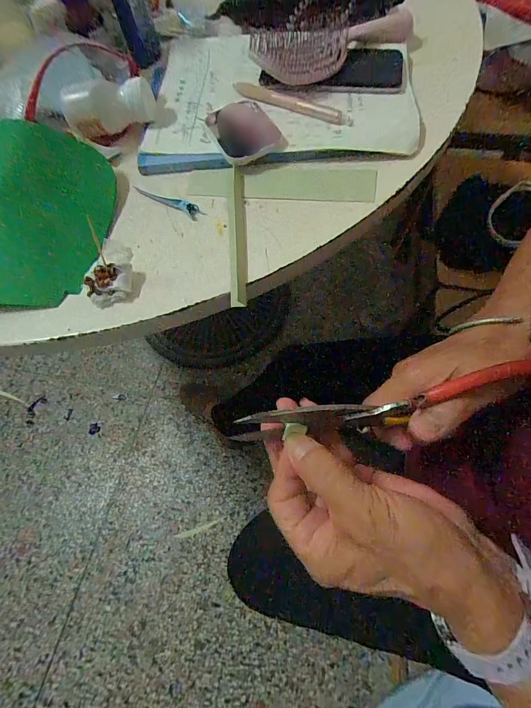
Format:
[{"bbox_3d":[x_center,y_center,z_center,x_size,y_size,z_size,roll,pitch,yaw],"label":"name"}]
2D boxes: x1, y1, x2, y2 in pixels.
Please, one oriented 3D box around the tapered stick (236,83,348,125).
[{"bbox_3d":[0.023,-0.282,0.370,0.138,0.012,0.017,26,70,16],"label":"tapered stick"}]

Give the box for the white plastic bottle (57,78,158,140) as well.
[{"bbox_3d":[-0.176,-0.279,0.370,0.101,0.035,0.038,-14,65,-2],"label":"white plastic bottle"}]

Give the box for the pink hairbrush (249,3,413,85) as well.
[{"bbox_3d":[0.084,-0.358,0.386,0.220,0.041,0.058,-27,66,-8],"label":"pink hairbrush"}]

